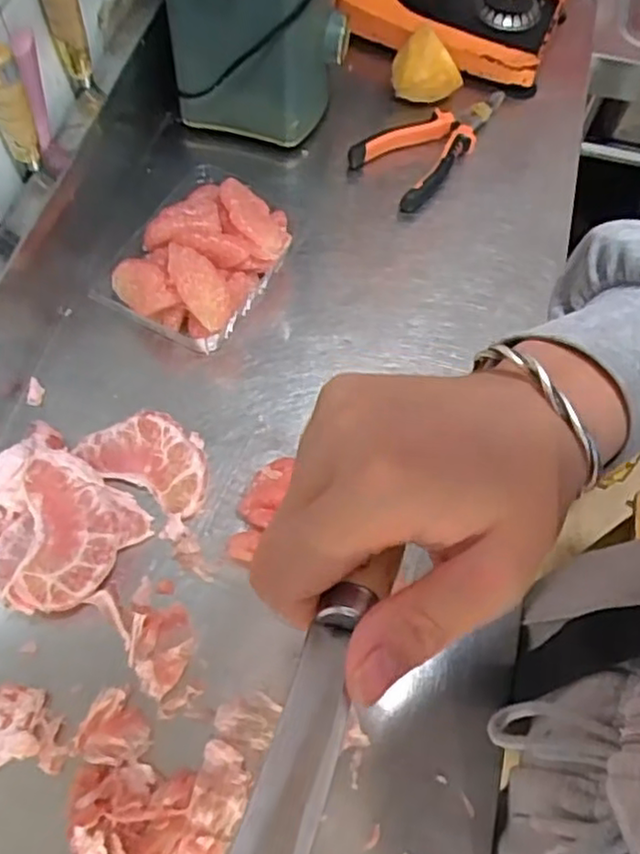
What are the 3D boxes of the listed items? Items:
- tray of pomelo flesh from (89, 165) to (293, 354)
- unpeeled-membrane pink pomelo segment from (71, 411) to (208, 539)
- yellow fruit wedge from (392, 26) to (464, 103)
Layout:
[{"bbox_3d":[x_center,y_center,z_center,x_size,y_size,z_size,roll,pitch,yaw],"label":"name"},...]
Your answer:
[{"bbox_3d":[-0.101,-0.146,0.583,0.114,0.069,0.162,28,67,10],"label":"tray of pomelo flesh"},{"bbox_3d":[-0.125,0.026,0.518,0.099,0.034,0.072,39,69,15],"label":"unpeeled-membrane pink pomelo segment"},{"bbox_3d":[0.109,-0.380,0.716,0.054,0.049,0.070,-24,68,-13],"label":"yellow fruit wedge"}]

